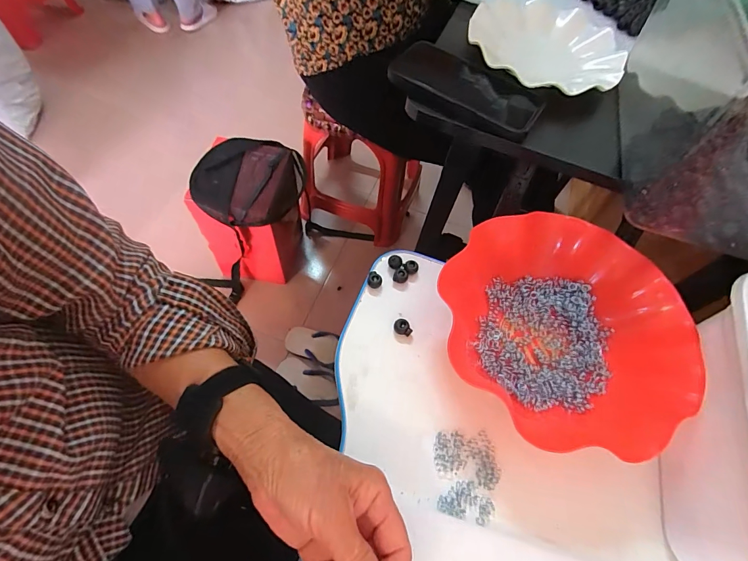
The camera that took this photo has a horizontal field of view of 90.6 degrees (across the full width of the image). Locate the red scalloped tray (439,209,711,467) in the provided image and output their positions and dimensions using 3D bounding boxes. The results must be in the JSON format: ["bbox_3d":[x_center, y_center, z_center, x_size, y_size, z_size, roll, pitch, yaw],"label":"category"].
[{"bbox_3d":[0.180,0.039,0.357,0.201,0.058,0.219,-37,70,-22],"label":"red scalloped tray"}]

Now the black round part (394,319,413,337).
[{"bbox_3d":[0.029,0.047,0.372,0.018,0.009,0.014,13,61,1],"label":"black round part"}]

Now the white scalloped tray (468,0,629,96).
[{"bbox_3d":[0.208,-0.288,0.449,0.178,0.028,0.186,22,61,6],"label":"white scalloped tray"}]

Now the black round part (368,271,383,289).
[{"bbox_3d":[0.000,0.000,0.396,0.017,0.012,0.014,41,65,16],"label":"black round part"}]

